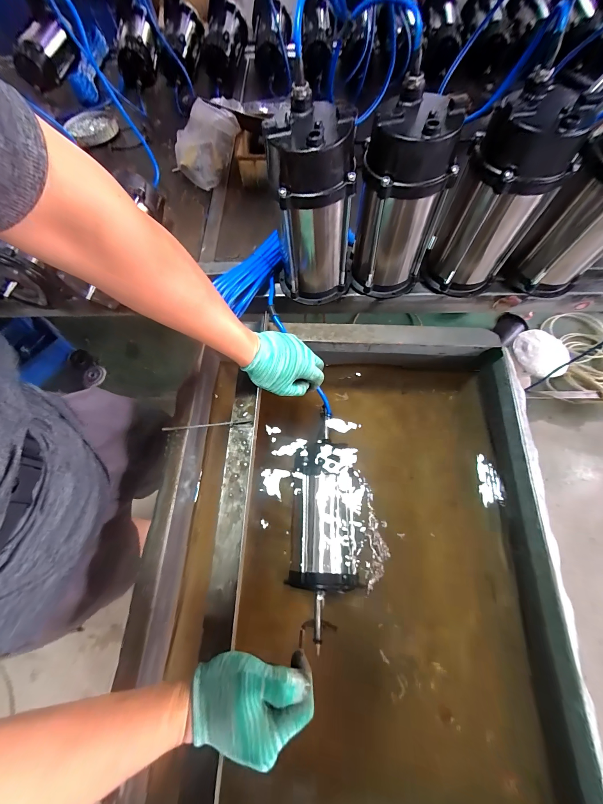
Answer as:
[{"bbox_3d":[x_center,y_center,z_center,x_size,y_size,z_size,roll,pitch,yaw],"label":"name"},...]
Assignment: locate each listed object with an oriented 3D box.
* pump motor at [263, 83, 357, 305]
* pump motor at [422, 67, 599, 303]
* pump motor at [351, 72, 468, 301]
[{"bbox_3d":[0.016,-0.288,0.464,0.115,0.254,0.102,-11,68,-2],"label":"pump motor"},{"bbox_3d":[0.297,-0.303,0.463,0.116,0.256,0.109,-1,68,2],"label":"pump motor"},{"bbox_3d":[0.155,-0.300,0.465,0.123,0.253,0.100,7,68,5],"label":"pump motor"}]

